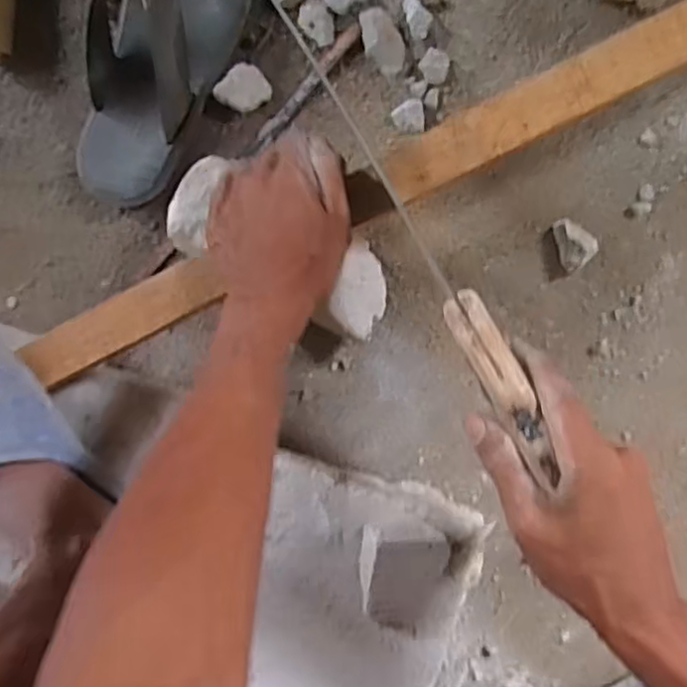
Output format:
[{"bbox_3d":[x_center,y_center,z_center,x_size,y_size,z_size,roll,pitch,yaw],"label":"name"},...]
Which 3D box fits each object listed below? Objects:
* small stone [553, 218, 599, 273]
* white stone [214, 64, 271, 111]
[{"bbox_3d":[0.192,-0.083,0.566,0.029,0.019,0.043,-15,93,8],"label":"small stone"},{"bbox_3d":[-0.085,-0.218,0.593,0.038,0.017,0.041,1,95,7],"label":"white stone"}]

